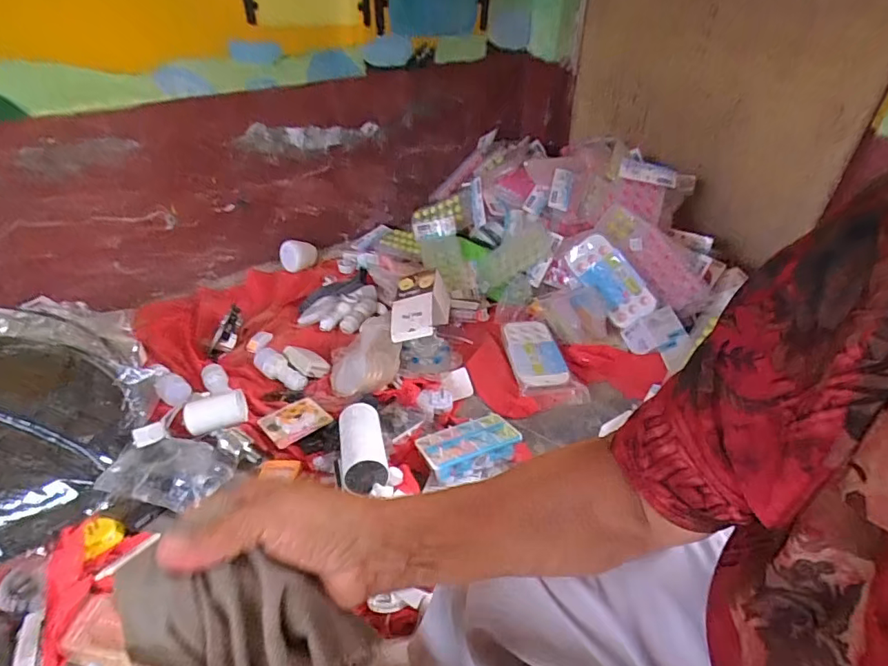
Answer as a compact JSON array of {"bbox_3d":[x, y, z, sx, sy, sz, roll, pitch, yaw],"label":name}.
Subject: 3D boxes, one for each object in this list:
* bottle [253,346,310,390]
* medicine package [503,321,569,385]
[{"bbox_3d":[-0.365,0.083,1.113,0.139,0.042,0.051,32,45,9],"label":"bottle"},{"bbox_3d":[0.222,0.039,1.209,0.116,0.013,0.229,-2,37,-5],"label":"medicine package"}]

